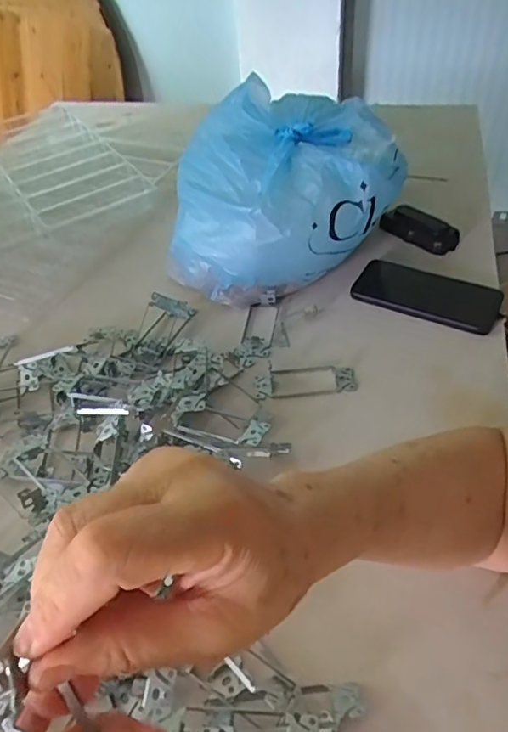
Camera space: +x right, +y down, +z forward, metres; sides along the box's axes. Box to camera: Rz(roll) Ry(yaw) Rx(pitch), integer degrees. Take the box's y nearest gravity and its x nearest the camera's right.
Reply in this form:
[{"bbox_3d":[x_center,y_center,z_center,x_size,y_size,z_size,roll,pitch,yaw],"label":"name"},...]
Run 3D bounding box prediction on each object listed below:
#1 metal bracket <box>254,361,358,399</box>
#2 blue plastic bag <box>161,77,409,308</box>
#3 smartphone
[{"bbox_3d":[0.054,0.013,0.576,0.107,0.013,0.043,-4,48,1],"label":"metal bracket"},{"bbox_3d":[0.038,-0.213,0.685,0.272,0.159,0.244,2,48,6],"label":"blue plastic bag"},{"bbox_3d":[0.209,-0.090,0.656,0.168,0.016,0.089,22,53,23],"label":"smartphone"}]

